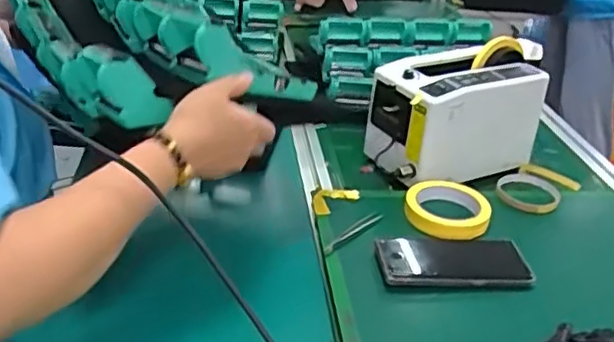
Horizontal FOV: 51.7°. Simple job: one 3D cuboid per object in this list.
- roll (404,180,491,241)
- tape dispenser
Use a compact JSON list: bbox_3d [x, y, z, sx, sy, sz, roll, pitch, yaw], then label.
[{"bbox_3d":[0.176,0.043,0.783,0.099,0.024,0.097,3,30,-1],"label":"roll"},{"bbox_3d":[0.206,-0.079,0.919,0.233,0.143,0.143,-11,33,-23],"label":"tape dispenser"}]

